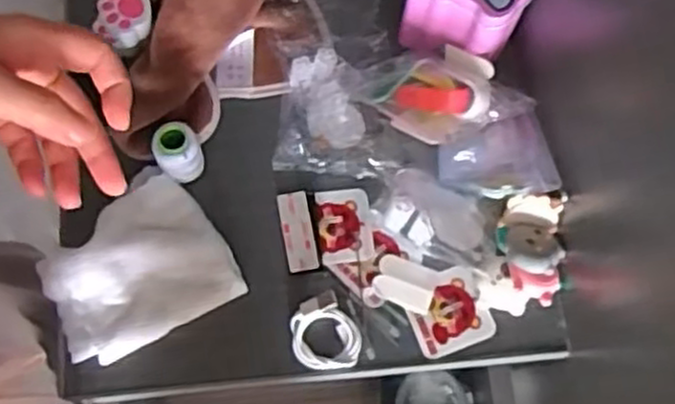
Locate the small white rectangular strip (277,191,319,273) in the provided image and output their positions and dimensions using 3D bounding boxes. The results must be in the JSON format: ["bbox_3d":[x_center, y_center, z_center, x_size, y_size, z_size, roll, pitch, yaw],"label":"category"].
[{"bbox_3d":[-0.030,0.021,0.553,0.022,0.006,0.061,-10,72,-5],"label":"small white rectangular strip"}]

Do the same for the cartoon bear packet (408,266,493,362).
[{"bbox_3d":[0.080,0.081,0.545,0.057,0.012,0.054,-20,73,-8],"label":"cartoon bear packet"}]

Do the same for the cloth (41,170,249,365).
[{"bbox_3d":[-0.144,0.041,0.525,0.124,0.041,0.114,-27,75,-10],"label":"cloth"}]

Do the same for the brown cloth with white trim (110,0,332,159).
[{"bbox_3d":[-0.094,-0.162,0.590,0.160,0.074,0.250,-2,72,-3],"label":"brown cloth with white trim"}]

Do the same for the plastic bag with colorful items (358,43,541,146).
[{"bbox_3d":[0.078,-0.081,0.571,0.121,0.042,0.073,-9,72,-5],"label":"plastic bag with colorful items"}]

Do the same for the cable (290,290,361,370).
[{"bbox_3d":[-0.009,0.091,0.528,0.047,0.021,0.049,-8,72,-5],"label":"cable"}]

